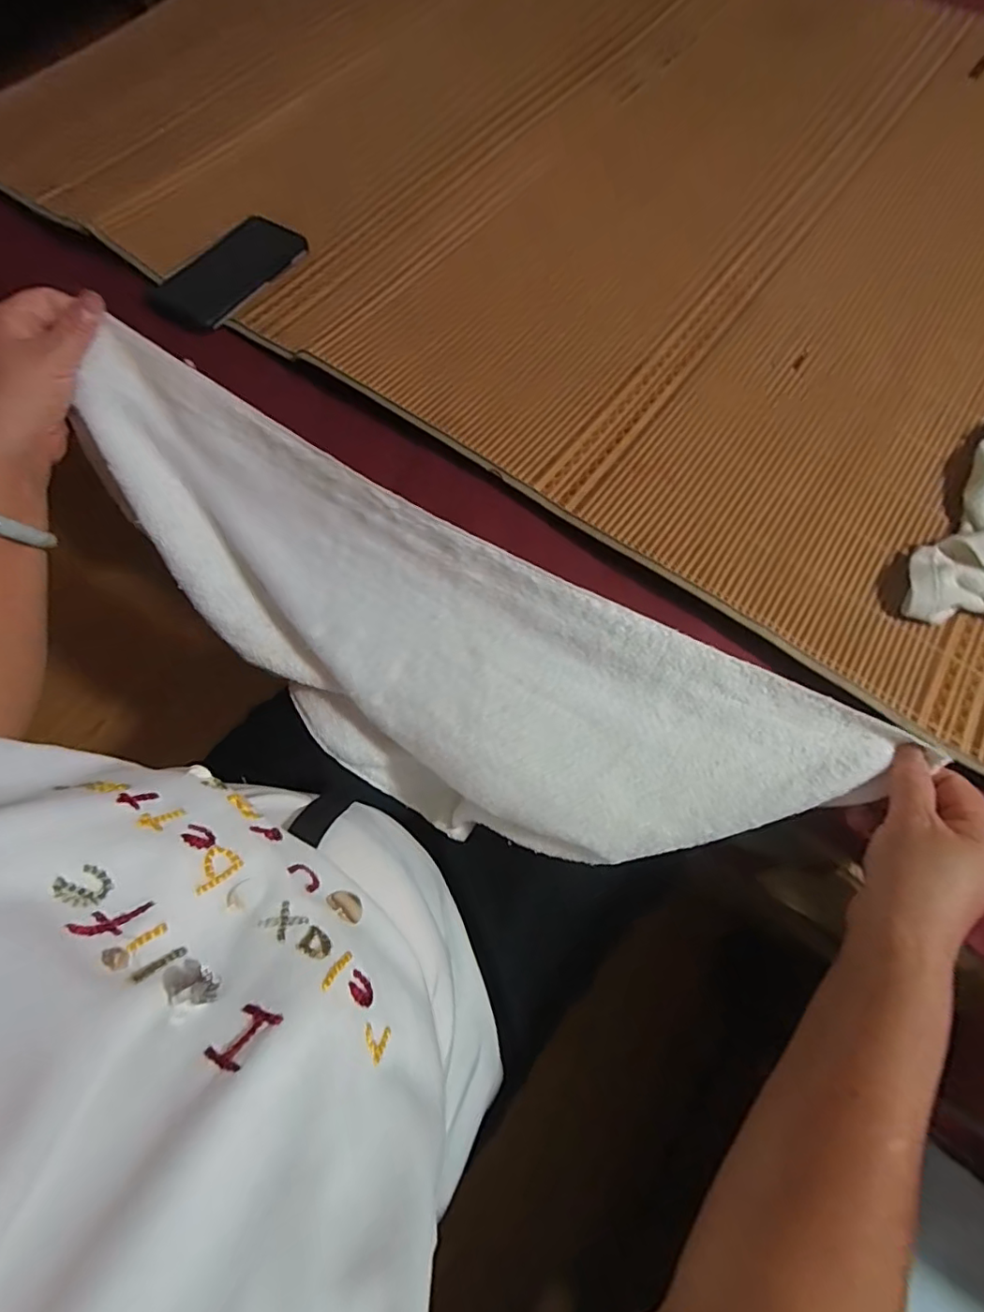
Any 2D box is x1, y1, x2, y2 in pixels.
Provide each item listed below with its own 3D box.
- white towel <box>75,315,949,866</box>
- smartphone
[{"bbox_3d":[-0.059,0.010,0.410,0.587,0.084,0.232,29,99,10],"label":"white towel"},{"bbox_3d":[-0.273,-0.402,0.562,0.093,0.009,0.162,35,75,12],"label":"smartphone"}]

